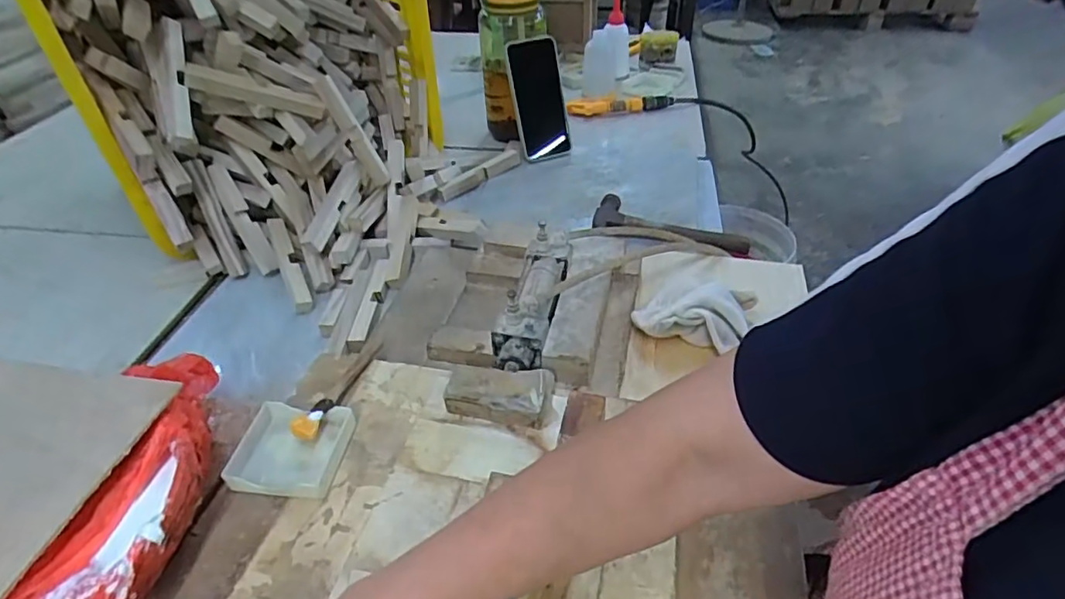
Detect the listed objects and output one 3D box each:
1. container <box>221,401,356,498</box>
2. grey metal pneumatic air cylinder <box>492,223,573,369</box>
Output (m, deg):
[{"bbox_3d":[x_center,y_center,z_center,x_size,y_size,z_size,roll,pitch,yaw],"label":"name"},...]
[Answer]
[{"bbox_3d":[-0.185,0.113,0.436,0.079,0.020,0.070,1,42,6],"label":"container"},{"bbox_3d":[0.001,-0.006,0.526,0.047,0.044,0.158,7,43,13],"label":"grey metal pneumatic air cylinder"}]

